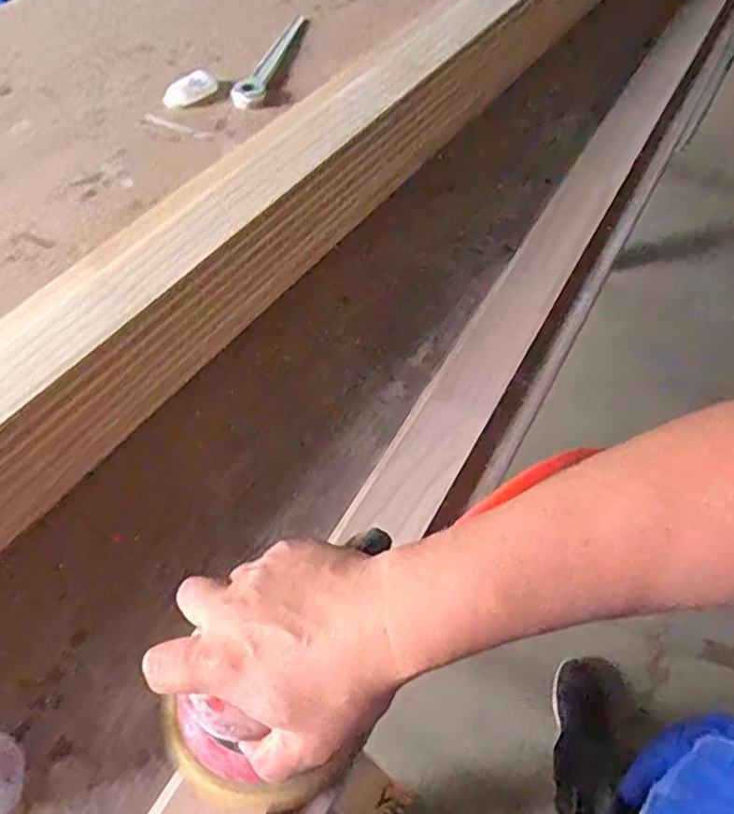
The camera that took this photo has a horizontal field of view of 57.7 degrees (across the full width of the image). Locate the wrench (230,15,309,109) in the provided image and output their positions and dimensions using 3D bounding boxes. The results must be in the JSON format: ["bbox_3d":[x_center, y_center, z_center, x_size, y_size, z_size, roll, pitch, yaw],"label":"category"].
[{"bbox_3d":[-0.128,-0.468,0.891,0.041,0.016,0.205,13,55,8],"label":"wrench"}]

